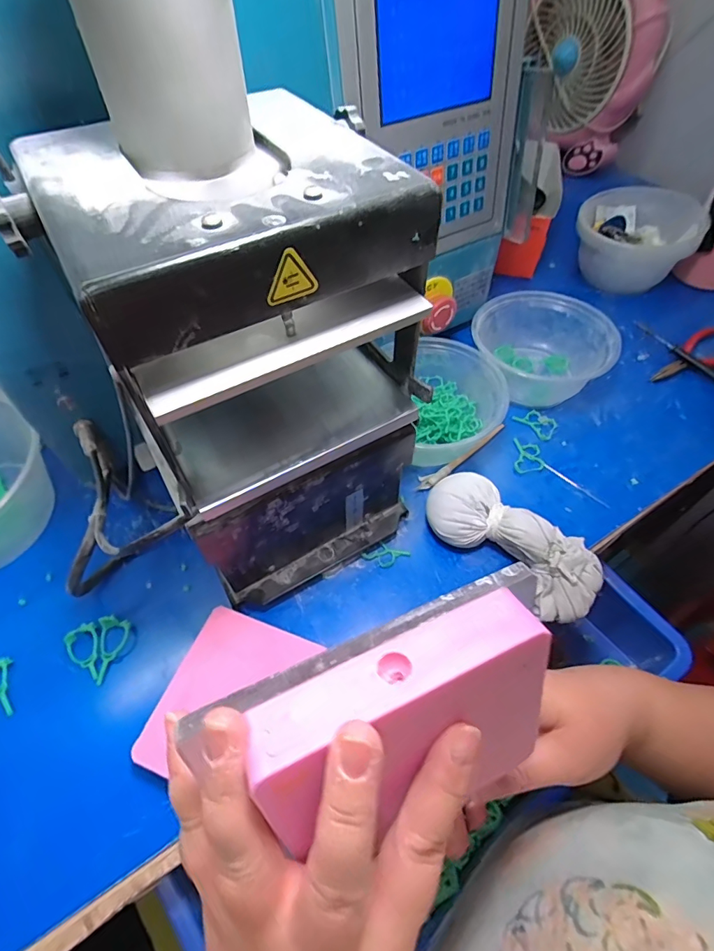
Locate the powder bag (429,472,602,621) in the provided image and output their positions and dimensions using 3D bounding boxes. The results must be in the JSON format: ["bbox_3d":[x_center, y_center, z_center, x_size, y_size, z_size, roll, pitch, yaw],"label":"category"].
[{"bbox_3d":[0.119,0.051,0.359,0.138,0.042,0.056,36,62,23],"label":"powder bag"}]

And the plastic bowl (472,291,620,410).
[{"bbox_3d":[0.184,-0.128,0.476,0.131,0.061,0.118,-4,55,-3],"label":"plastic bowl"}]

